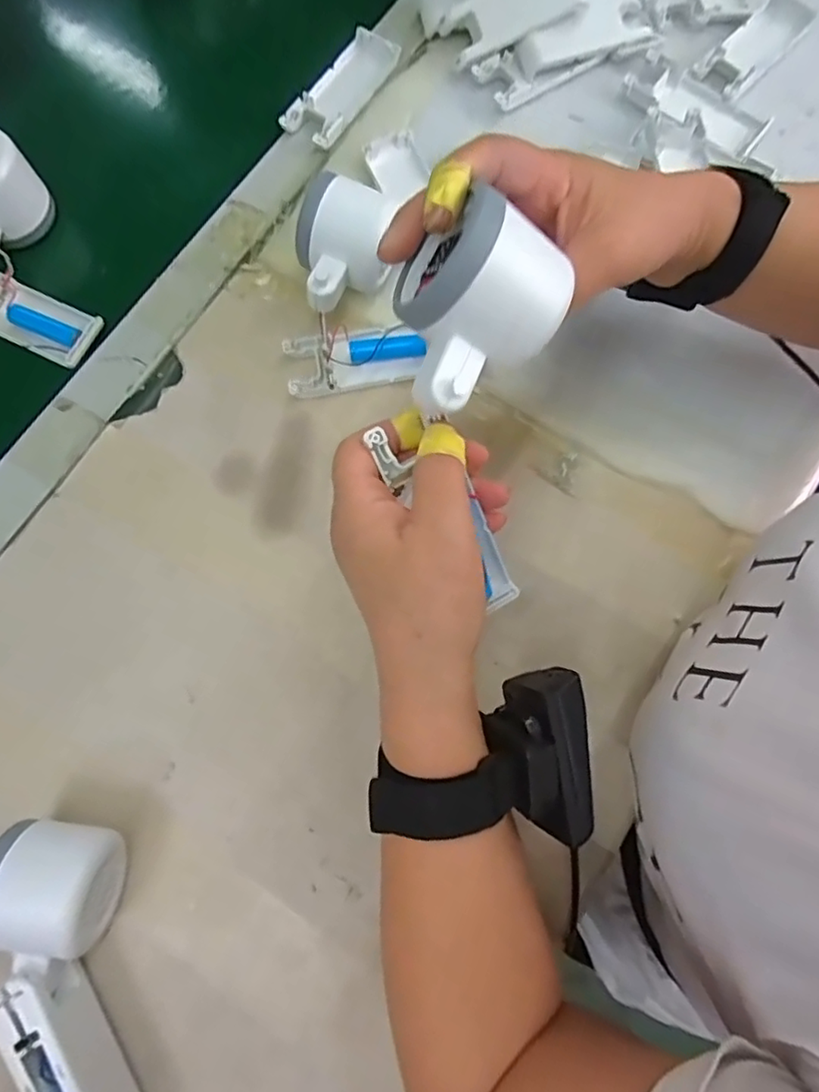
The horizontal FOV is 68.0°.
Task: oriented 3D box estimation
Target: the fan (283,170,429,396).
[{"bbox_3d":[-0.040,-0.170,0.397,0.090,0.054,0.123,-7,77,-2],"label":"fan"}]

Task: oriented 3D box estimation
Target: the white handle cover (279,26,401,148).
[{"bbox_3d":[-0.052,-0.344,0.456,0.047,0.017,0.102,30,78,6],"label":"white handle cover"}]

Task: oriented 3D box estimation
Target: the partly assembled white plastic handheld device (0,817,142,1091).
[{"bbox_3d":[-0.175,0.224,0.303,0.057,0.052,0.165,-9,77,-3],"label":"partly assembled white plastic handheld device"}]

